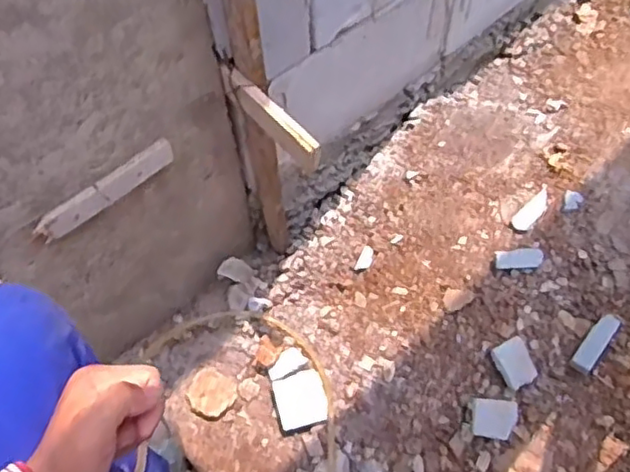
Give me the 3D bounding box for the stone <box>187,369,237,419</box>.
[{"bbox_3d":[-0.150,0.230,0.934,0.063,0.025,0.067,-1,62,2],"label":"stone"}]

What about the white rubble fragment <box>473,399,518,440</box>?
[{"bbox_3d":[0.240,0.243,0.851,0.058,0.026,0.051,3,62,4],"label":"white rubble fragment"}]

